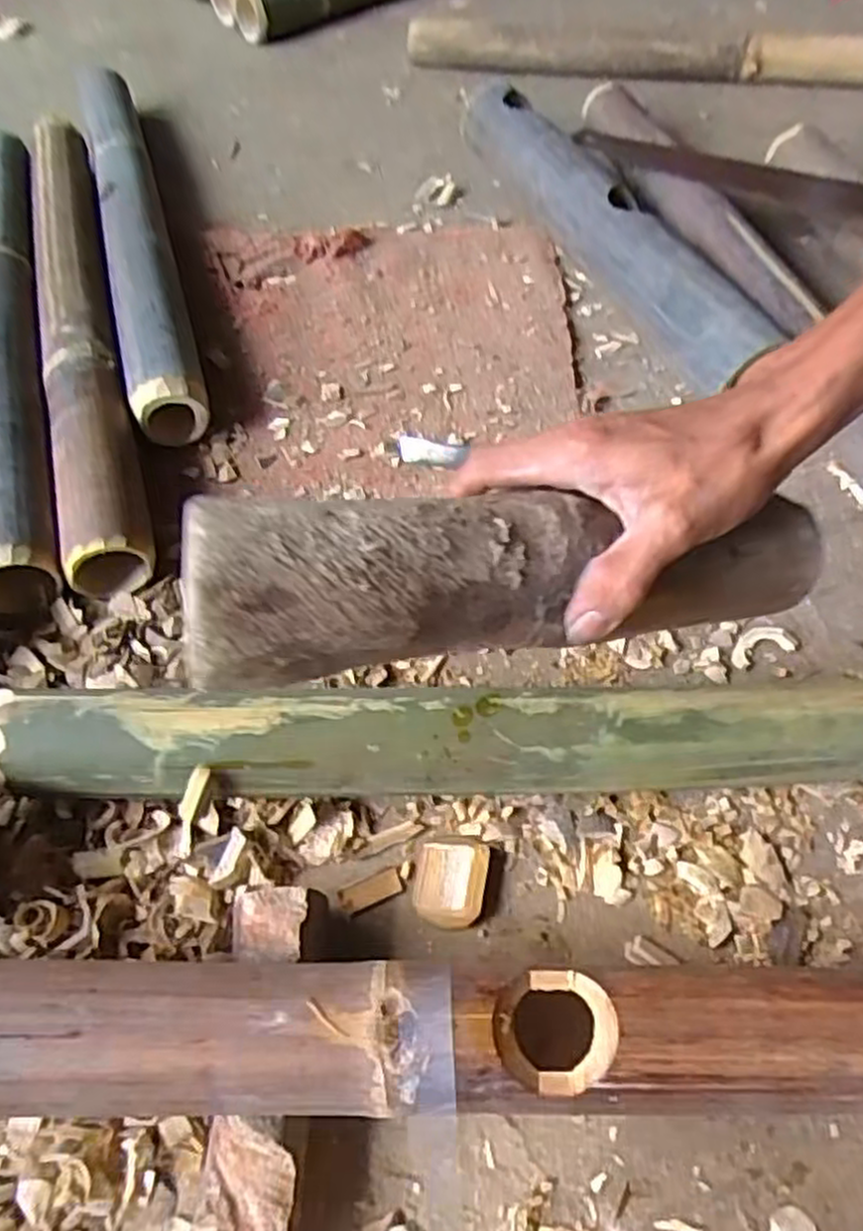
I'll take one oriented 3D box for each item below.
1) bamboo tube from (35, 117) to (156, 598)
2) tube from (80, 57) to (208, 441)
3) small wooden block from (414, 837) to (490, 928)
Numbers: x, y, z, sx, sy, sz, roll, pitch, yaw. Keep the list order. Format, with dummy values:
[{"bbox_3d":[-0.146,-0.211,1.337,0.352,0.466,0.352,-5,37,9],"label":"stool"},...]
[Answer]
[{"bbox_3d":[-0.325,-0.290,0.702,0.058,0.048,0.671,-16,58,-10],"label":"bamboo tube"},{"bbox_3d":[-0.306,-0.410,0.794,0.064,0.060,0.649,-16,58,-10],"label":"tube"},{"bbox_3d":[0.011,0.151,0.447,0.040,0.008,0.050,9,57,6],"label":"small wooden block"}]

